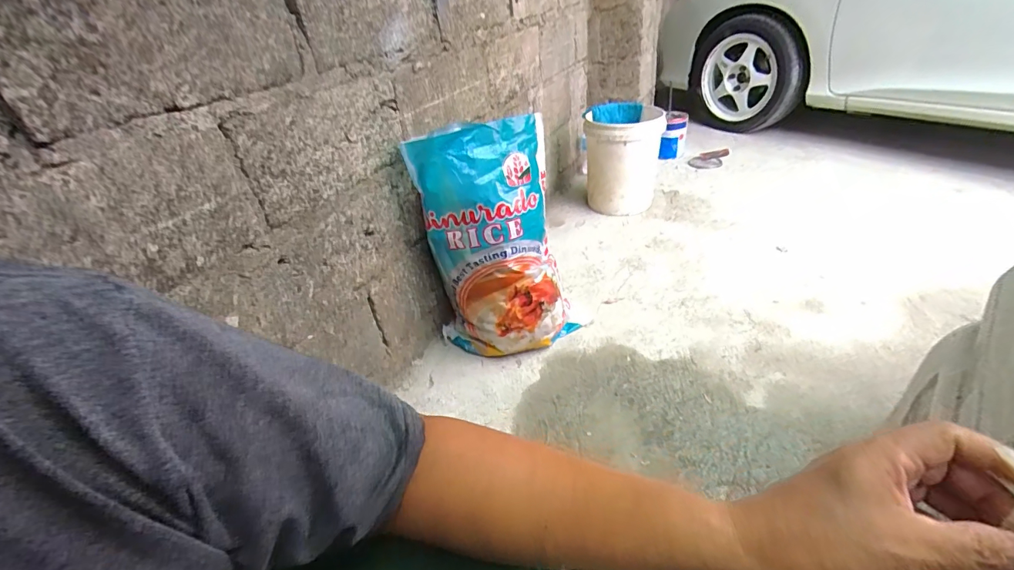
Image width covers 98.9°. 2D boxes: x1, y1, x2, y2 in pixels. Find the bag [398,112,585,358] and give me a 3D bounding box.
[{"bbox_3d":[-0.006,-0.084,1.111,0.408,0.591,0.184,-7,35,0],"label":"bag"}]

